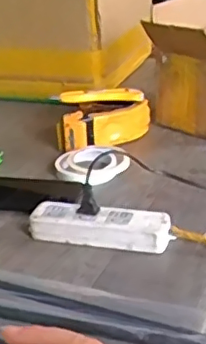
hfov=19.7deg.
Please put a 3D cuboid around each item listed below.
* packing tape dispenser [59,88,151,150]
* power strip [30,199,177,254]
[{"bbox_3d":[0.004,-0.083,0.972,0.149,0.072,0.103,-3,27,1],"label":"packing tape dispenser"},{"bbox_3d":[-0.003,0.066,0.729,0.173,0.033,0.051,6,29,18],"label":"power strip"}]

